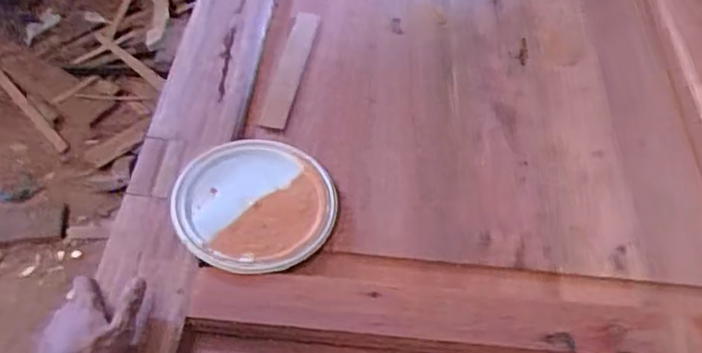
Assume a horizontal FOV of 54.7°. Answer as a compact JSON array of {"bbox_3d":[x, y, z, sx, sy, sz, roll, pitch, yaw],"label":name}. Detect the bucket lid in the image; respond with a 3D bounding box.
[{"bbox_3d":[-0.106,0.026,0.754,0.169,0.024,0.171,2,50,-2],"label":"bucket lid"}]

